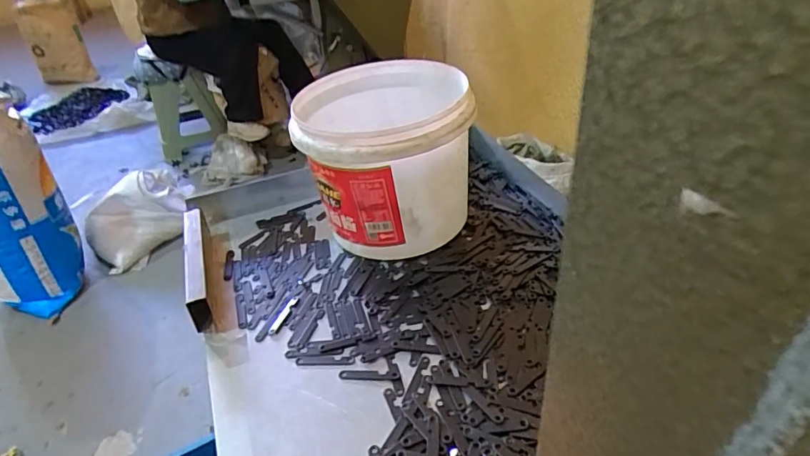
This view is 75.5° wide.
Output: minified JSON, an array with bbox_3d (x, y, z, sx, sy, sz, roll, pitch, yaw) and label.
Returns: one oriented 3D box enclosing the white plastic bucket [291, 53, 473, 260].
[{"bbox_3d":[-0.019,-0.075,0.576,0.170,0.156,0.190,-7,35,1],"label":"white plastic bucket"}]

